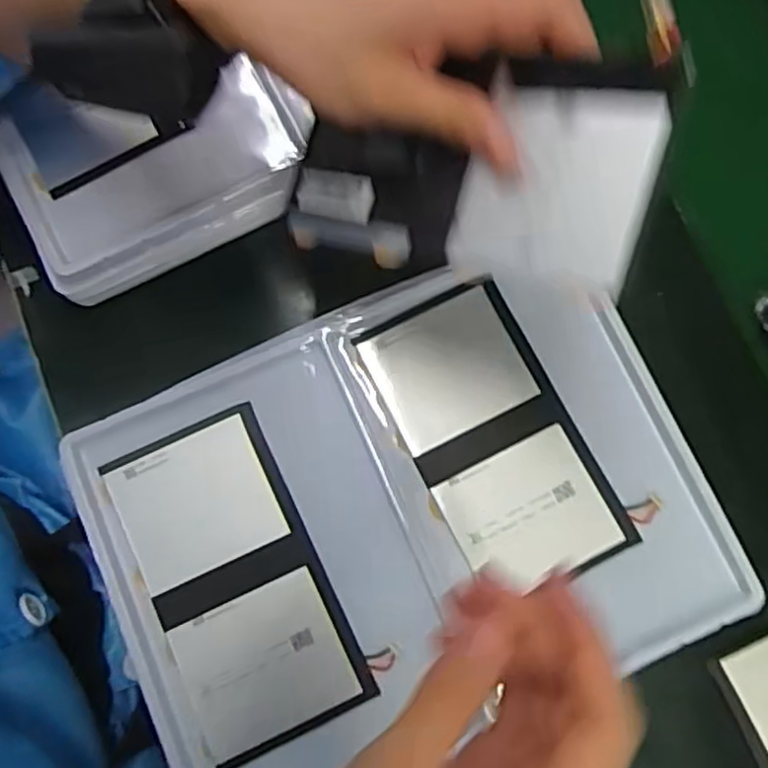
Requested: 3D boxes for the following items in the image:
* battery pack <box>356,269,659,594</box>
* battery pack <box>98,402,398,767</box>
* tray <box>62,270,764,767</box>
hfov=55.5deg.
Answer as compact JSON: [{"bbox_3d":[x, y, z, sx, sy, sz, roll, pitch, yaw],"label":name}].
[{"bbox_3d":[0.063,0.031,0.412,0.092,0.006,0.168,-28,82,-2],"label":"battery pack"},{"bbox_3d":[-0.081,0.107,0.398,0.092,0.008,0.172,-25,82,-7],"label":"battery pack"},{"bbox_3d":[0.011,0.074,0.401,0.326,0.014,0.231,-22,81,-7],"label":"tray"}]

